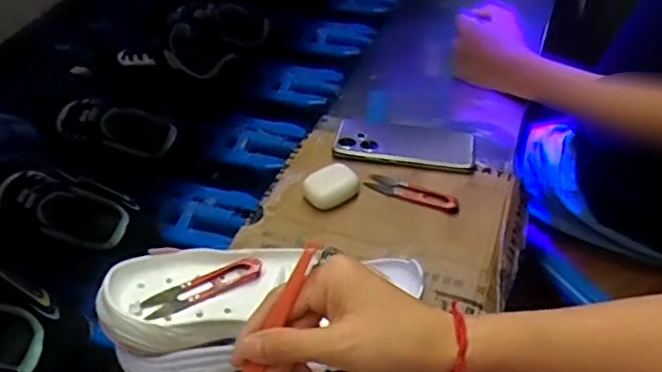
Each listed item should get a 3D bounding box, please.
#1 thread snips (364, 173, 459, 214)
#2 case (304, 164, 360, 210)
[{"bbox_3d":[0.086,0.007,0.675,0.102,0.004,0.026,21,48,22],"label":"thread snips"},{"bbox_3d":[0.001,0.002,0.667,0.051,0.030,0.036,-26,49,-25],"label":"case"}]

